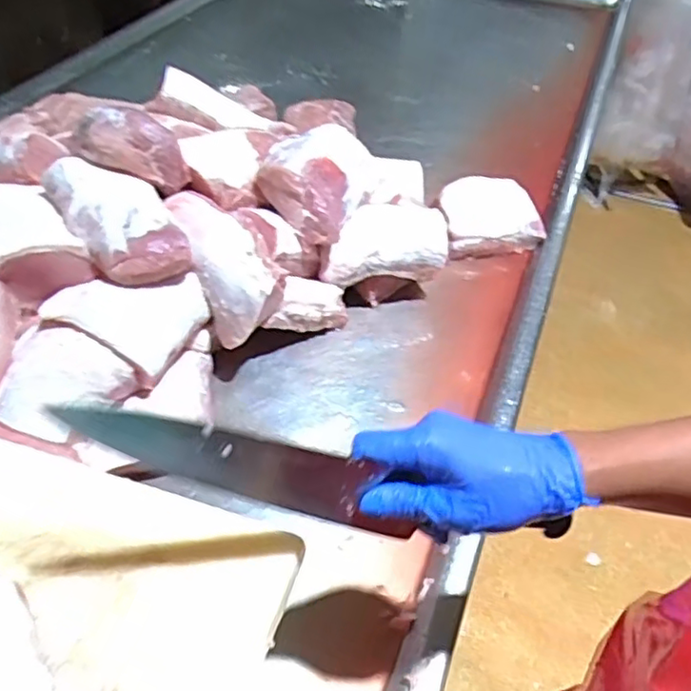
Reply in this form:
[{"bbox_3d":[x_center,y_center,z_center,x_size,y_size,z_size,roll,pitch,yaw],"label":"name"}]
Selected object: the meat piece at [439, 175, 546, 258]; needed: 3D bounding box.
[{"bbox_3d":[0.216,-0.199,0.983,0.148,0.072,0.117,-10,45,-11],"label":"meat piece"}]

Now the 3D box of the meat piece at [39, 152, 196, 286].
[{"bbox_3d":[-0.256,-0.148,0.719,0.101,0.061,0.200,-28,51,-26],"label":"meat piece"}]

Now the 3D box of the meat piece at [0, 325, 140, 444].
[{"bbox_3d":[-0.290,0.042,0.647,0.116,0.068,0.097,12,46,12],"label":"meat piece"}]

